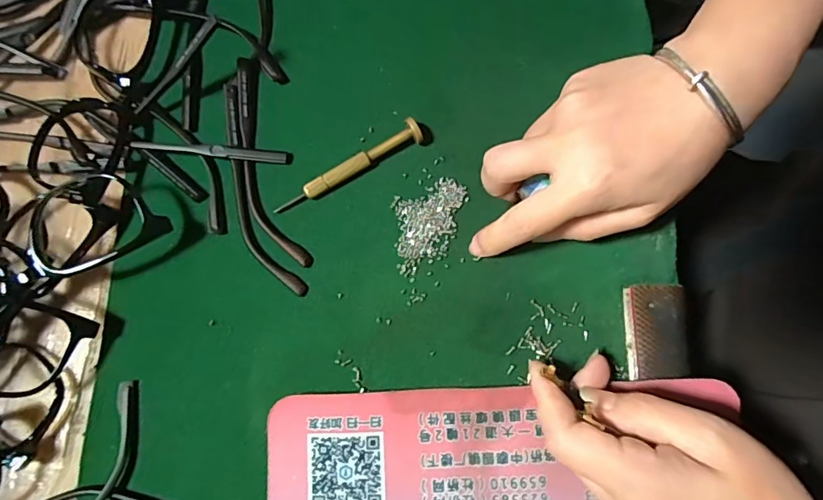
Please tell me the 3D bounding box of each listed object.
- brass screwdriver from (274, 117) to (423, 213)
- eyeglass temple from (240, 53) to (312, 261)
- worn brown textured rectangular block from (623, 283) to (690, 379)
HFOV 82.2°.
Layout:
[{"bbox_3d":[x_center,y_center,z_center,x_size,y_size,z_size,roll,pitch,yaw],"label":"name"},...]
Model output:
[{"bbox_3d":[-0.037,-0.047,0.270,0.093,0.014,0.012,-27,79,-5],"label":"brass screwdriver"},{"bbox_3d":[-0.087,-0.050,0.273,0.026,0.010,0.128,-17,78,-3],"label":"eyeglass temple"},{"bbox_3d":[0.131,0.043,0.252,0.031,0.007,0.049,2,78,1],"label":"worn brown textured rectangular block"}]

